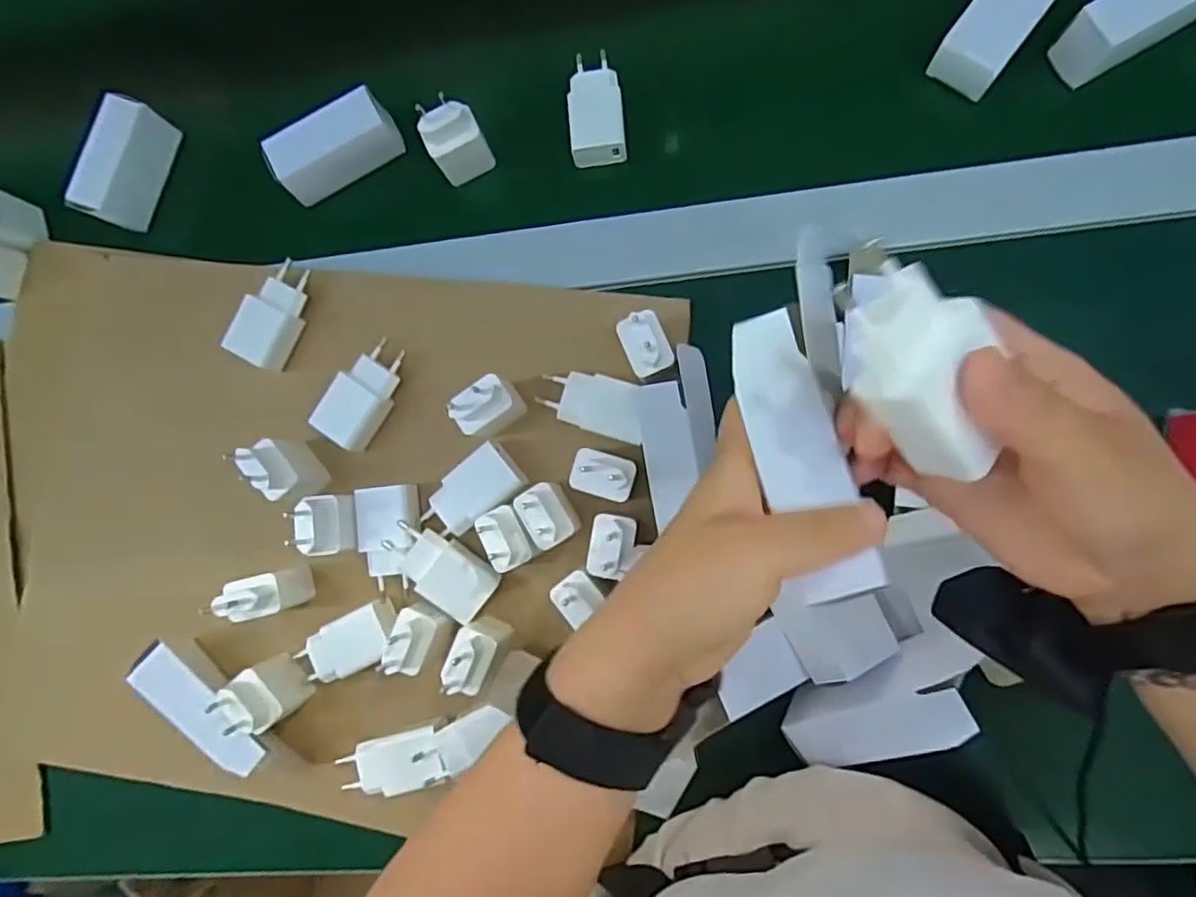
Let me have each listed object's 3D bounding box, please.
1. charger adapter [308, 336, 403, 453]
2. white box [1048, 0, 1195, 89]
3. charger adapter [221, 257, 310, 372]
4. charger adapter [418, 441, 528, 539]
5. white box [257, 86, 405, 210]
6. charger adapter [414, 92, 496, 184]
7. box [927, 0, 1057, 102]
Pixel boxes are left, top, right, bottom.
[{"bbox_3d":[-0.167,-0.039,0.462,0.038,0.023,0.075,35,91,8],"label":"charger adapter"},{"bbox_3d":[0.359,-0.286,0.424,0.089,0.046,0.037,-27,83,4],"label":"white box"},{"bbox_3d":[-0.239,-0.099,0.474,0.035,0.024,0.076,24,89,8],"label":"charger adapter"},{"bbox_3d":[-0.087,0.032,0.448,0.069,0.021,0.039,-41,82,3],"label":"charger adapter"},{"bbox_3d":[-0.198,-0.227,0.487,0.093,0.035,0.040,-25,83,5],"label":"white box"},{"bbox_3d":[-0.103,-0.222,0.467,0.039,0.065,0.024,-28,83,4],"label":"charger adapter"},{"bbox_3d":[0.276,-0.293,0.439,0.044,0.029,0.097,37,91,8],"label":"box"}]

